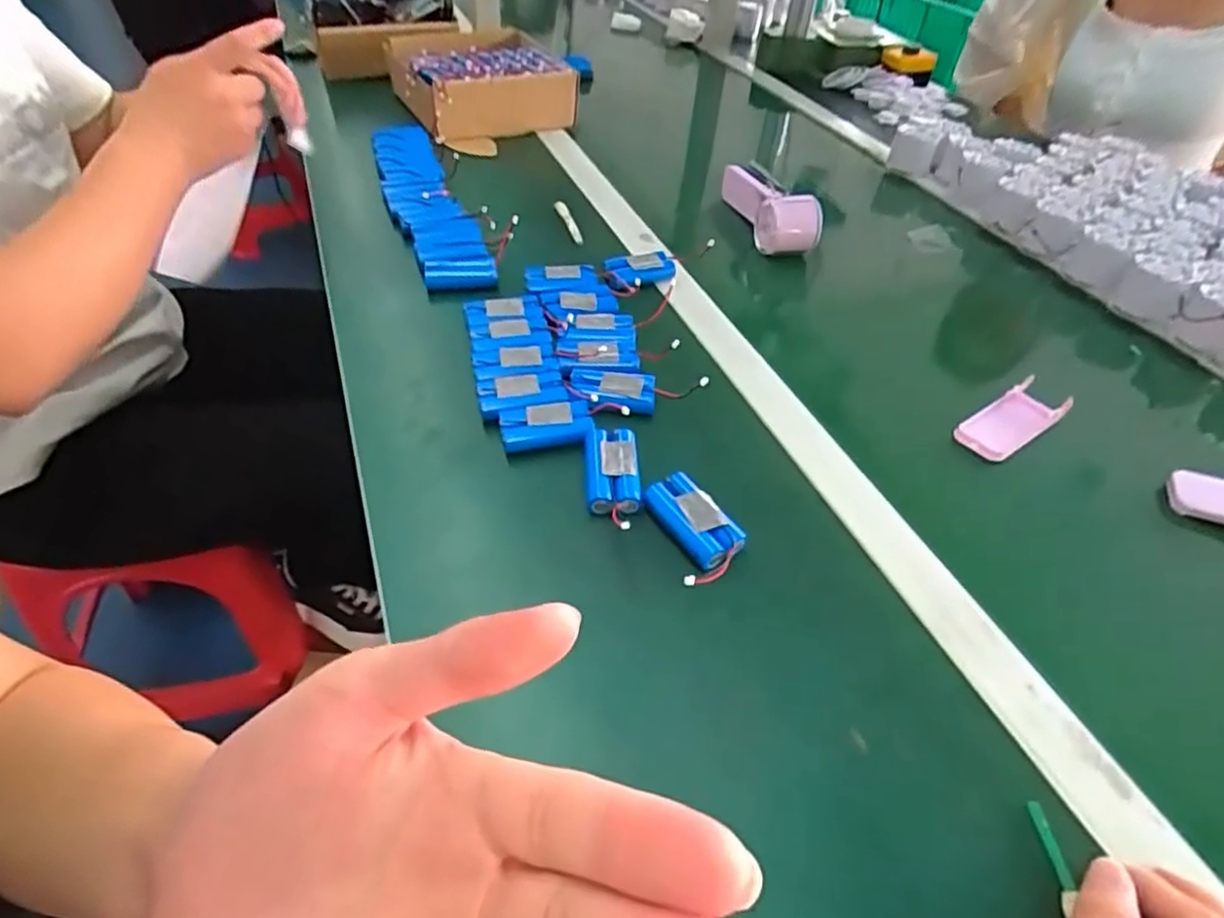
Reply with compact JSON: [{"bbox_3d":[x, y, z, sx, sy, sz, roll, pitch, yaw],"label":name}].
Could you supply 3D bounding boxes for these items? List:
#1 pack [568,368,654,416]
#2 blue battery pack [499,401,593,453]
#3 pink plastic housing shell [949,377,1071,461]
[{"bbox_3d":[0.000,-0.052,0.516,0.064,0.020,0.036,7,44,-1],"label":"pack"},{"bbox_3d":[-0.048,-0.023,0.480,0.063,0.018,0.035,-4,45,-12],"label":"blue battery pack"},{"bbox_3d":[0.318,-0.031,0.530,0.105,0.022,0.040,-24,52,-29],"label":"pink plastic housing shell"}]

